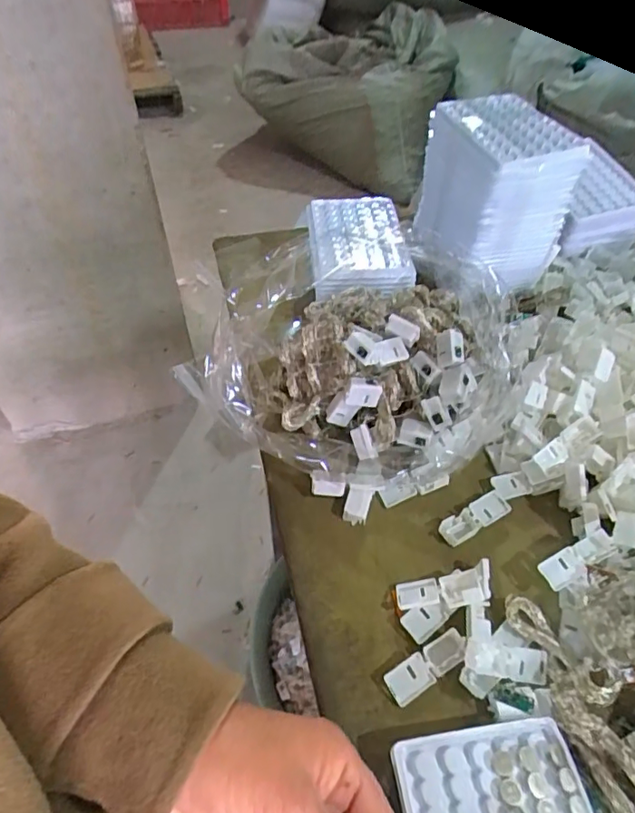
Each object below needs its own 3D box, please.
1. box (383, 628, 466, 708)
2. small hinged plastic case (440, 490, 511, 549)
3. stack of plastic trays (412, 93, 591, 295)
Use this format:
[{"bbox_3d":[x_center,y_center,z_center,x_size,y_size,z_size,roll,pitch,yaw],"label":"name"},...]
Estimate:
[{"bbox_3d":[0.067,0.159,0.332,0.054,0.010,0.019,-26,55,-21],"label":"box"},{"bbox_3d":[0.117,0.082,0.400,0.058,0.008,0.019,-25,54,-20],"label":"small hinged plastic case"},{"bbox_3d":[0.170,-0.205,0.528,0.104,0.143,0.128,-10,50,-9],"label":"stack of plastic trays"}]

